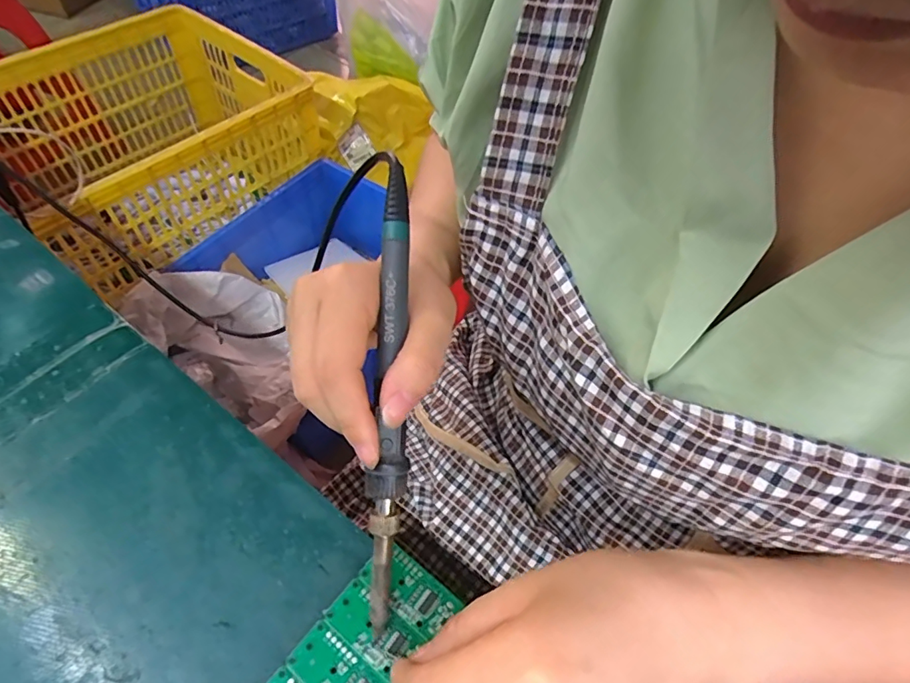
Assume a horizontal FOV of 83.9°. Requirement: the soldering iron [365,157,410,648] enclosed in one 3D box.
[{"bbox_3d":[-0.028,0.020,0.219,0.015,0.015,0.199,2,88,-4],"label":"soldering iron"}]

